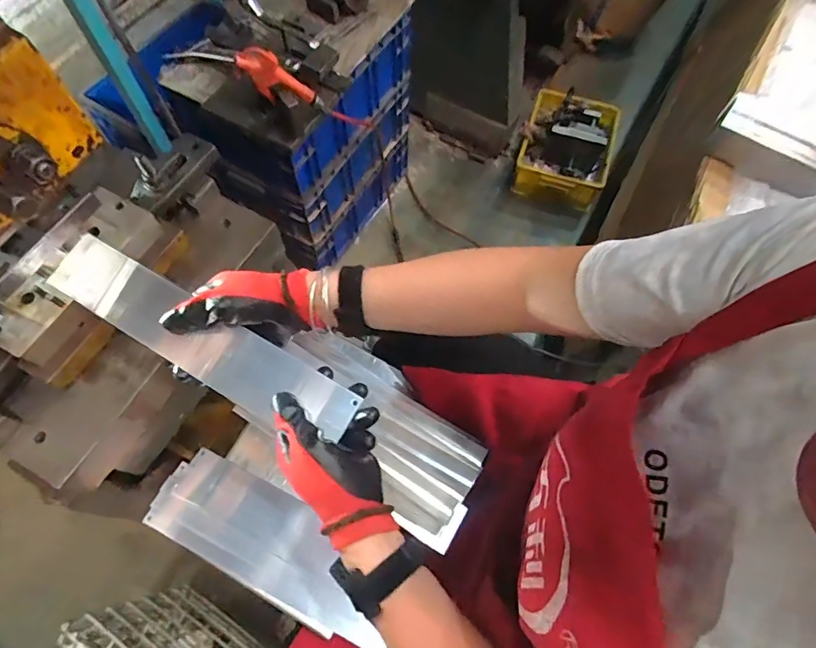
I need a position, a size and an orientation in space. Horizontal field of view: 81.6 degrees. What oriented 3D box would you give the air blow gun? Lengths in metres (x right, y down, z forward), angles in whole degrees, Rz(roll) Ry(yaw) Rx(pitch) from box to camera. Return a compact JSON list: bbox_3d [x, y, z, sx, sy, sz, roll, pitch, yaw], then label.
[{"bbox_3d":[-0.242,-0.410,0.768,0.259,0.077,0.031,6,60,-37],"label":"air blow gun"}]

